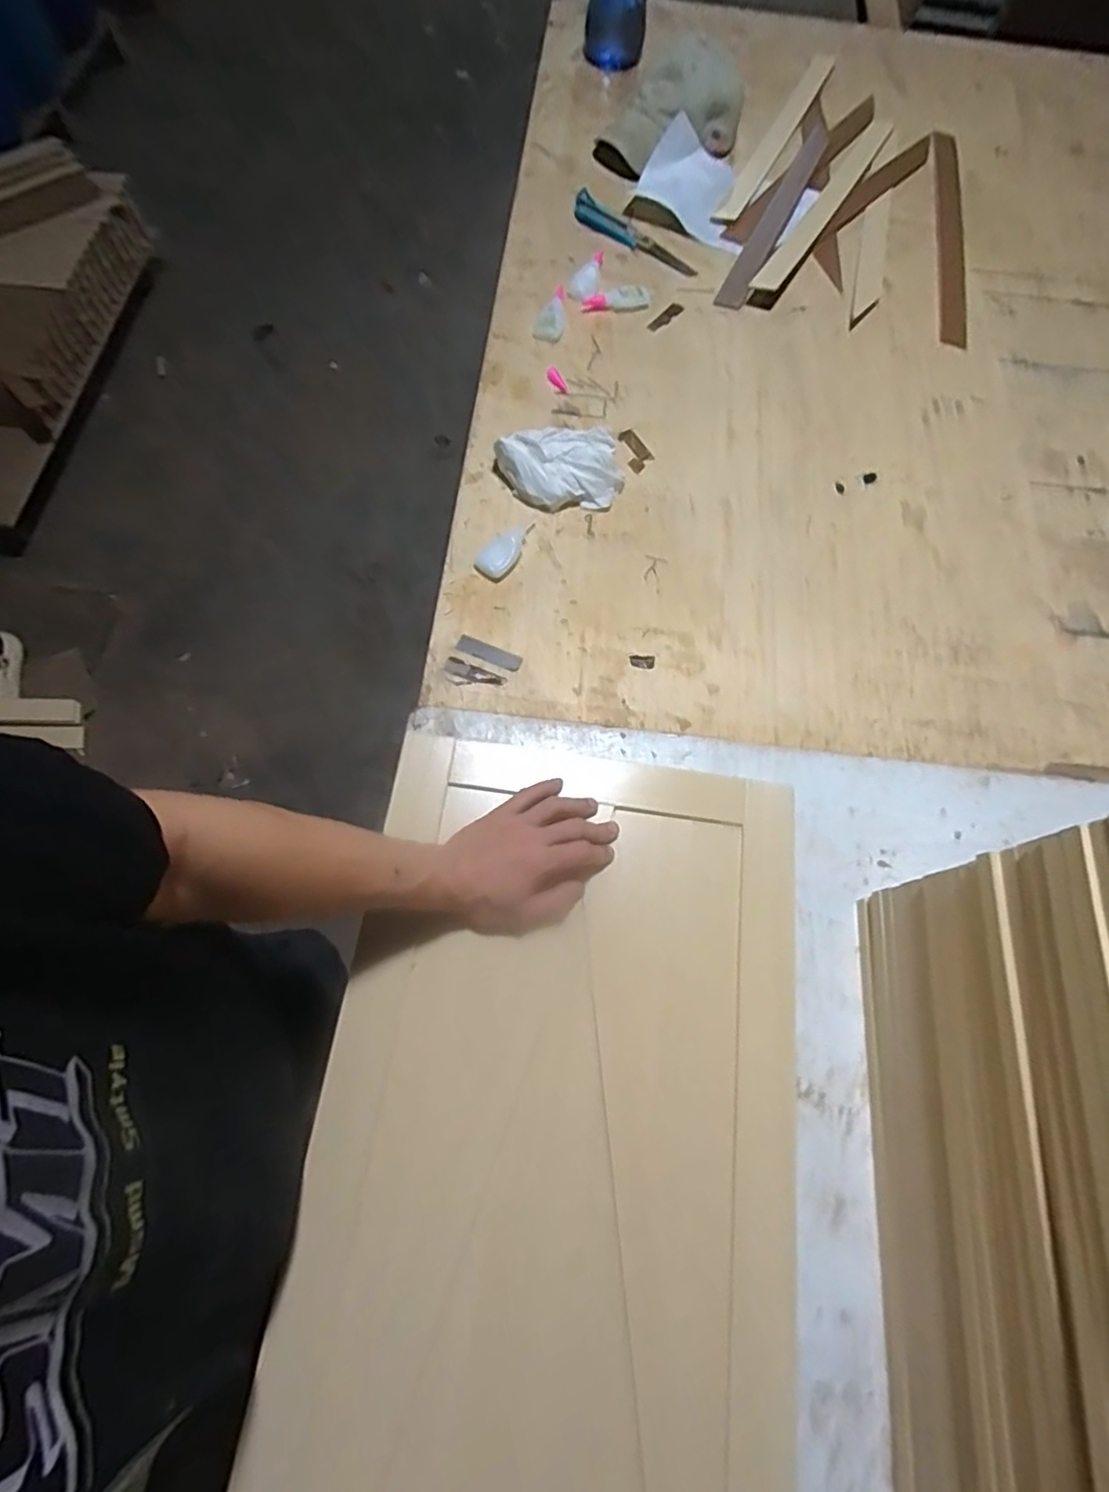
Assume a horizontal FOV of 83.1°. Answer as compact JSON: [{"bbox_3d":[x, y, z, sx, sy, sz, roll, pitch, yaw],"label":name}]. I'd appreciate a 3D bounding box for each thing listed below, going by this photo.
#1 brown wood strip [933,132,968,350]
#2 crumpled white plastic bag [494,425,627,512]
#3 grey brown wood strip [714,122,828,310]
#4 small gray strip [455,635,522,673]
[{"bbox_3d":[0.660,-0.860,1.044,0.049,0.009,0.549,11,70,2],"label":"brown wood strip"},{"bbox_3d":[0.006,-0.361,0.802,0.157,0.049,0.116,-7,70,-5],"label":"crumpled white plastic bag"},{"bbox_3d":[0.370,-0.881,1.030,0.043,0.010,0.490,25,71,7],"label":"grey brown wood strip"},{"bbox_3d":[-0.075,-0.106,0.721,0.076,0.007,0.025,20,70,5],"label":"small gray strip"}]

